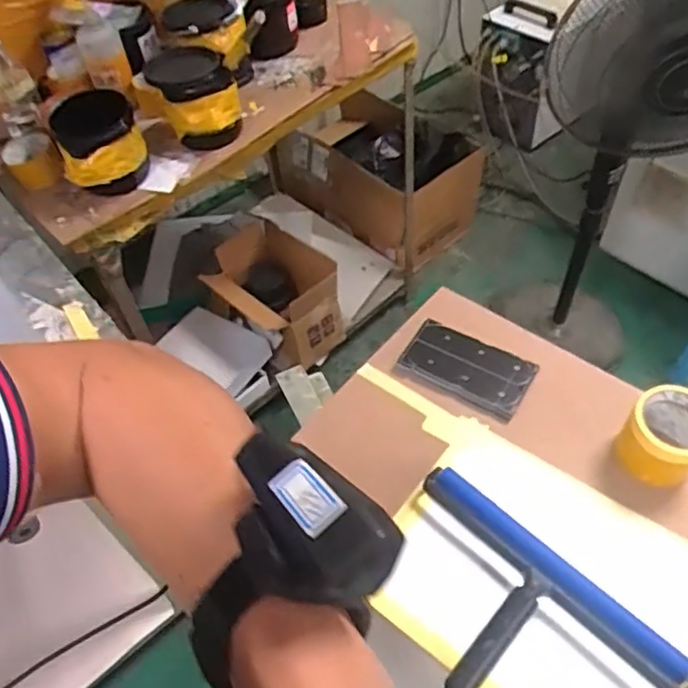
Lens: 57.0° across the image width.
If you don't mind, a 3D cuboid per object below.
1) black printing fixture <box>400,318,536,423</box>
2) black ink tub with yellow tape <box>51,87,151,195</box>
[{"bbox_3d":[0.167,0.031,0.853,0.165,0.024,0.095,25,58,22],"label":"black printing fixture"},{"bbox_3d":[-0.363,-0.294,0.957,0.126,0.142,0.091,-28,55,-16],"label":"black ink tub with yellow tape"}]

